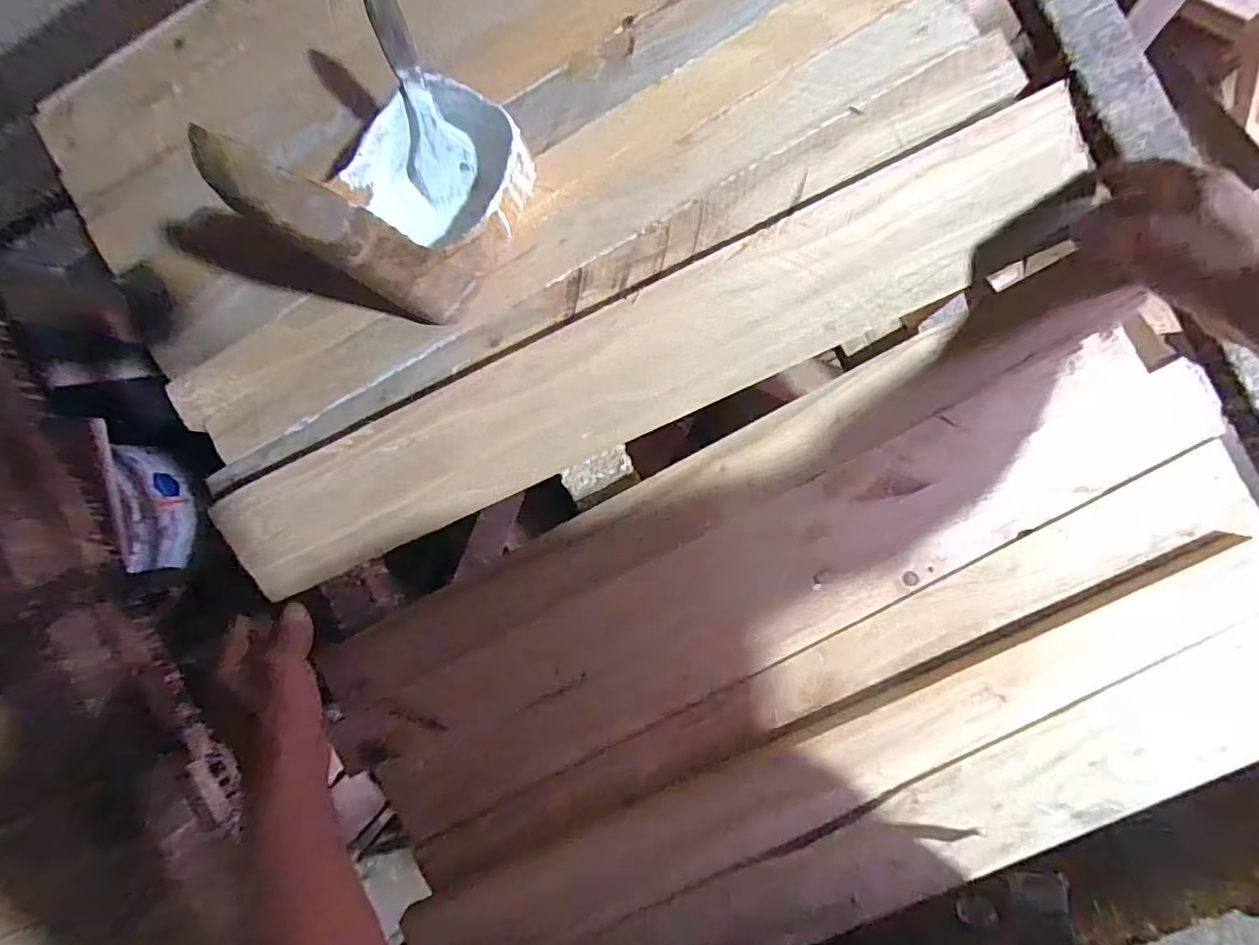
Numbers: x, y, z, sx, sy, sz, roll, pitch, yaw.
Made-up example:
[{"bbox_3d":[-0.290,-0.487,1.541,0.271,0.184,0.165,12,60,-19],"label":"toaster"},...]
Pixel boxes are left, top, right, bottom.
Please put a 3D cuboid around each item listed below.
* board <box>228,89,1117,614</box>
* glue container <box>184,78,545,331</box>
[{"bbox_3d":[0.000,-0.084,0.446,0.695,0.026,0.108,-24,90,6],"label":"board"},{"bbox_3d":[-0.147,-0.196,0.360,0.108,0.216,0.146,35,95,3],"label":"glue container"}]

